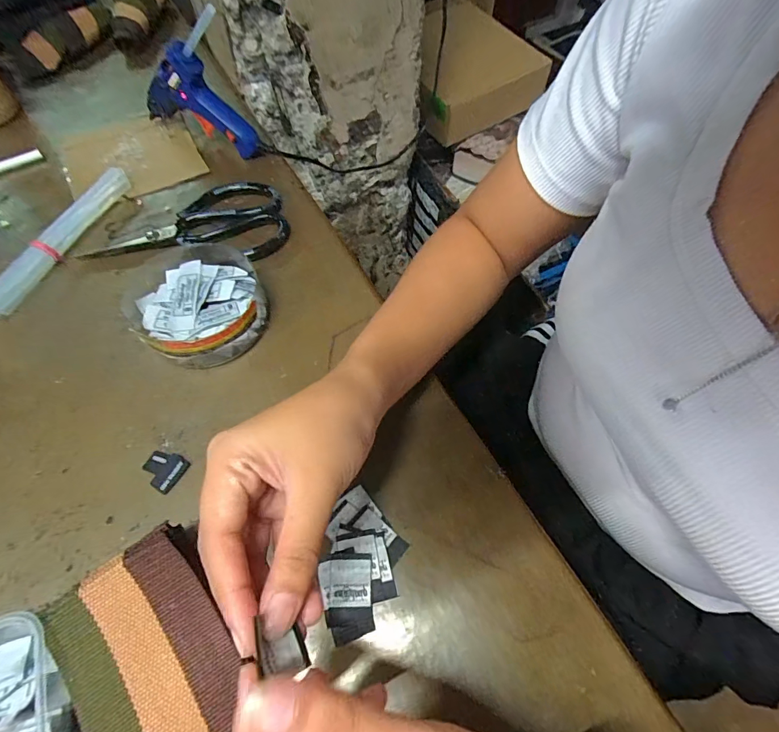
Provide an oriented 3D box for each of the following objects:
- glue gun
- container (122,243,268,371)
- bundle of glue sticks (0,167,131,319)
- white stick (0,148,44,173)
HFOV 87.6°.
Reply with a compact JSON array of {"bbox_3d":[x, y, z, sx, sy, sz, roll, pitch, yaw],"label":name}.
[{"bbox_3d":[-0.204,-0.285,0.408,0.137,0.121,0.028,22,64,13],"label":"glue gun"},{"bbox_3d":[-0.153,-0.048,0.324,0.100,0.038,0.103,0,61,1],"label":"container"},{"bbox_3d":[-0.301,-0.119,0.375,0.020,0.023,0.177,18,63,11],"label":"bundle of glue sticks"},{"bbox_3d":[-0.420,-0.212,0.438,0.087,0.014,0.010,-30,64,-15],"label":"white stick"}]

